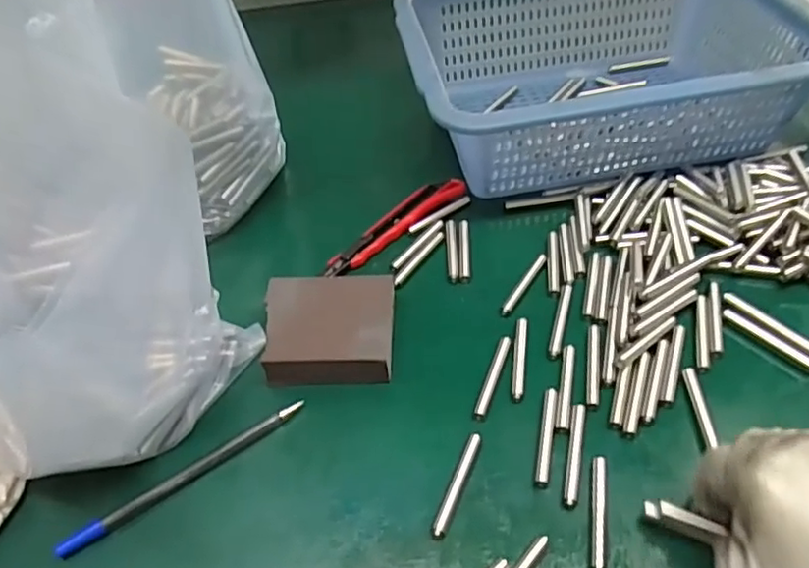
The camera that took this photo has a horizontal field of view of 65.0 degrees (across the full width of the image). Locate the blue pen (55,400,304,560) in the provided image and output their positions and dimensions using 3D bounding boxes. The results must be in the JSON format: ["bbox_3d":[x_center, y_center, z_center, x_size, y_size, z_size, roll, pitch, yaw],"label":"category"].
[{"bbox_3d":[-0.119,0.104,0.350,0.140,0.008,0.010,-32,51,-20],"label":"blue pen"}]

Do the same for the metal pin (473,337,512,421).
[{"bbox_3d":[0.053,0.055,0.379,0.008,0.008,0.058,13,50,19],"label":"metal pin"}]

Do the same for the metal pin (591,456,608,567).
[{"bbox_3d":[0.097,0.113,0.316,0.007,0.008,0.058,5,48,13],"label":"metal pin"}]

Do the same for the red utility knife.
[{"bbox_3d":[-0.007,-0.045,0.471,0.129,0.009,0.025,-37,53,-24],"label":"red utility knife"}]

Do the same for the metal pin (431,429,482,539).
[{"bbox_3d":[0.028,0.104,0.333,0.007,0.008,0.060,15,51,21],"label":"metal pin"}]

